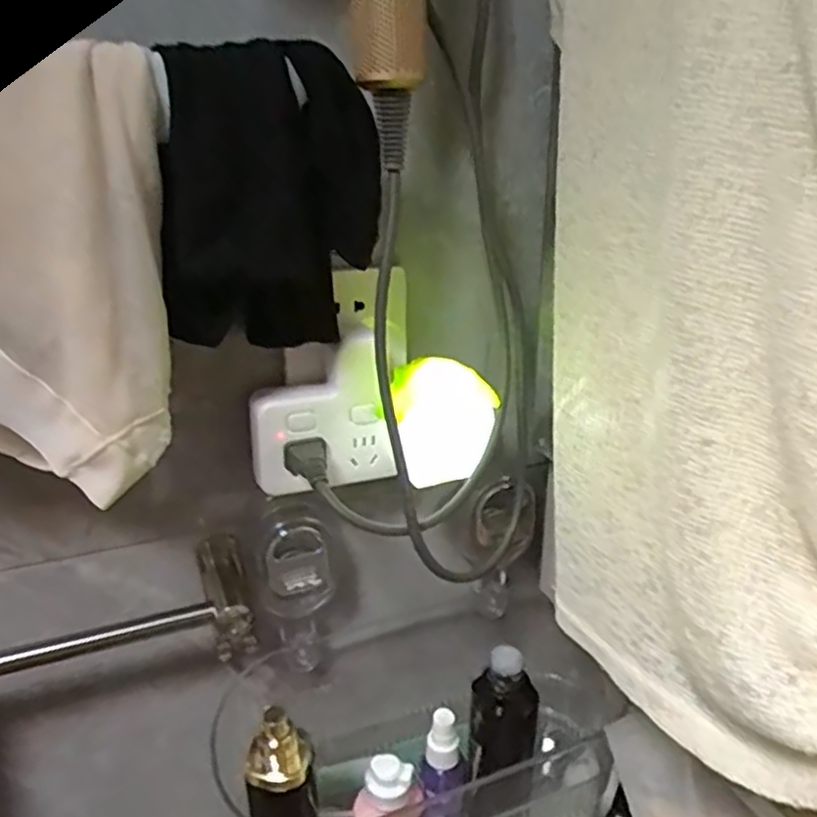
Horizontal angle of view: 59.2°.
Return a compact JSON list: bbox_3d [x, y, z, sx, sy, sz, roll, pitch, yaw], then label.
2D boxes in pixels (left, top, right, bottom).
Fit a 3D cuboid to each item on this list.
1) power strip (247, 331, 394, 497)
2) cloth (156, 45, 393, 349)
[{"bbox_3d":[-0.056,0.007,0.462,0.091,0.103,0.028,-4,22,-7],"label":"power strip"},{"bbox_3d":[-0.076,-0.110,0.400,0.127,0.165,0.043,-13,40,-40],"label":"cloth"}]

